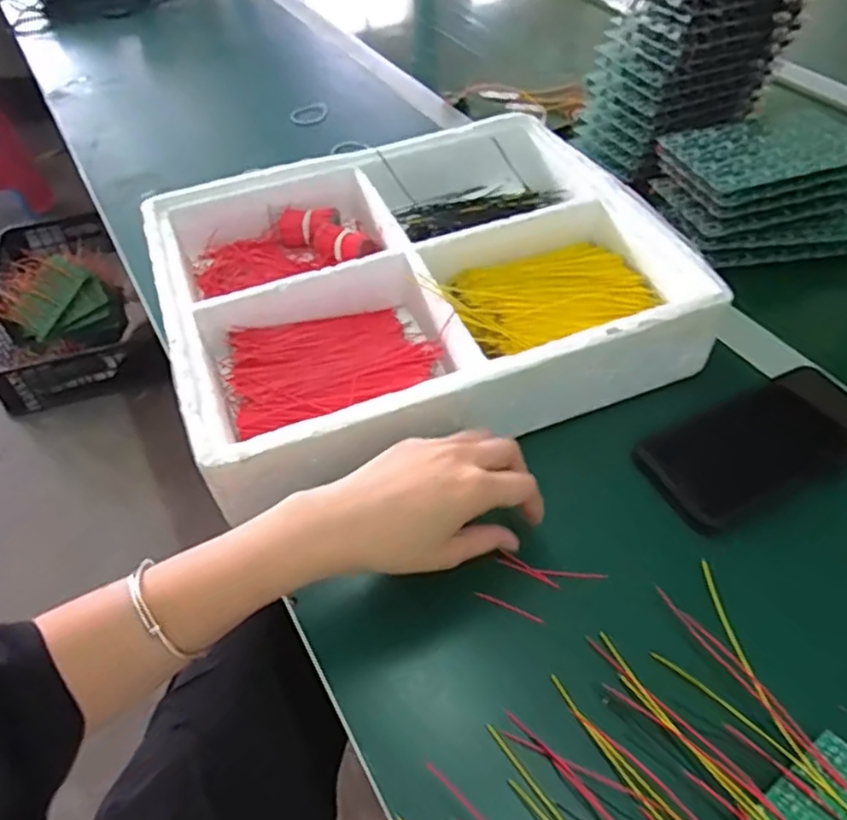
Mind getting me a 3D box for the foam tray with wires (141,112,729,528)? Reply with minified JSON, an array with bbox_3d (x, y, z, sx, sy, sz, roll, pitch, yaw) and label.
[{"bbox_3d":[-0.011,-0.106,0.541,0.376,0.071,0.317,-18,51,-13],"label":"foam tray with wires"}]

